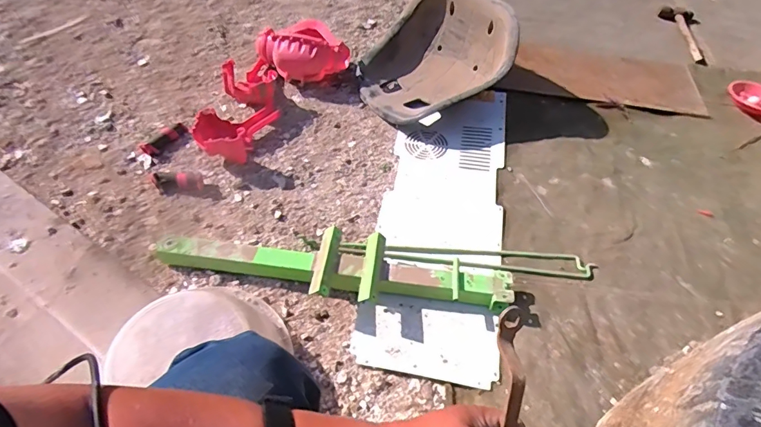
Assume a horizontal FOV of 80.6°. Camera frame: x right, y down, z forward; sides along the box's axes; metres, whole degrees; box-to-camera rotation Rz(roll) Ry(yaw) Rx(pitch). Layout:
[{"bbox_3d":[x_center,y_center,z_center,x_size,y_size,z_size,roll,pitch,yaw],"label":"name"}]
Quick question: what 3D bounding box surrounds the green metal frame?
[{"bbox_3d":[-0.009,0.123,0.960,0.945,0.079,0.169,4,54,-1],"label":"green metal frame"}]

